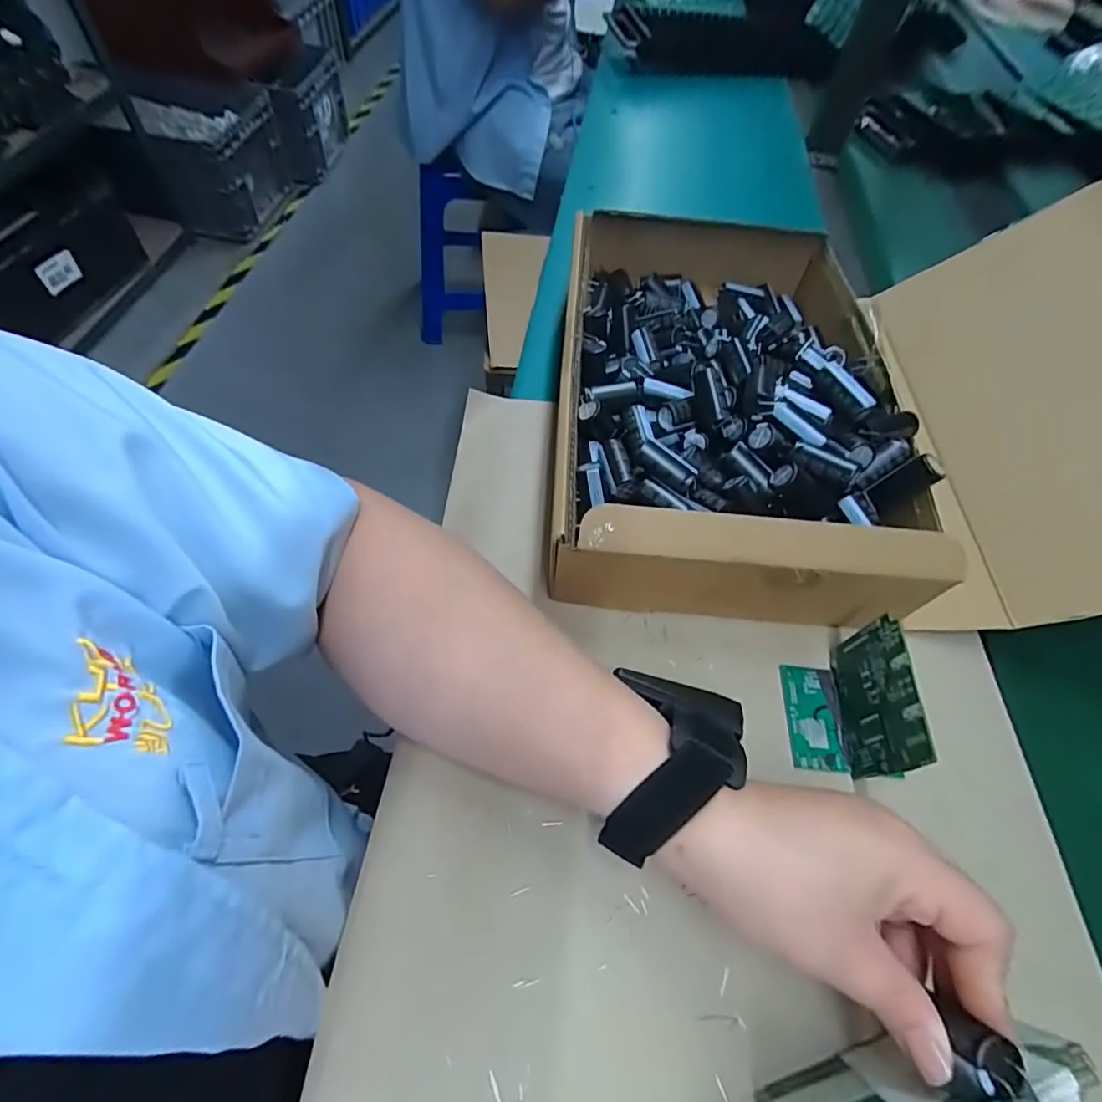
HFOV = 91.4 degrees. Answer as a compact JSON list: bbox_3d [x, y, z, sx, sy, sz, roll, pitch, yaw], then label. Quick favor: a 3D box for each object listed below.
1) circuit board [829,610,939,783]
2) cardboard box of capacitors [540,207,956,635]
[{"bbox_3d":[0.170,0.077,0.283,0.007,0.060,0.075,6,59,0],"label":"circuit board"},{"bbox_3d":[0.117,-0.118,0.388,0.227,0.080,0.338,4,59,-1],"label":"cardboard box of capacitors"}]

